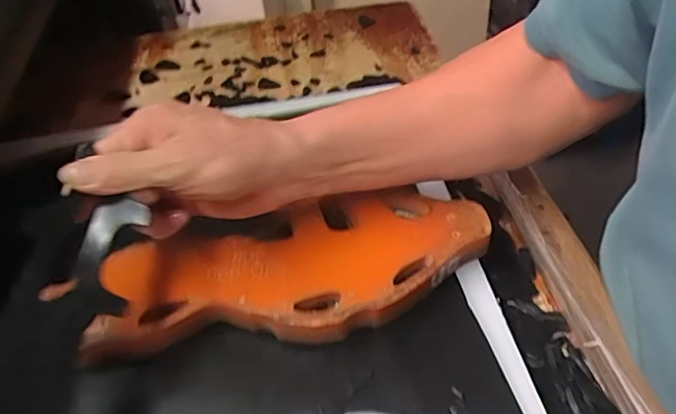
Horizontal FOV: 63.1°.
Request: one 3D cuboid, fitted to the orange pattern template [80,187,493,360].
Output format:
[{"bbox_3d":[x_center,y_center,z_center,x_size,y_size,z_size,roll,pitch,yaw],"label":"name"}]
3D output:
[{"bbox_3d":[-0.030,0.044,0.375,0.263,0.030,0.111,-15,44,-4],"label":"orange pattern template"}]

